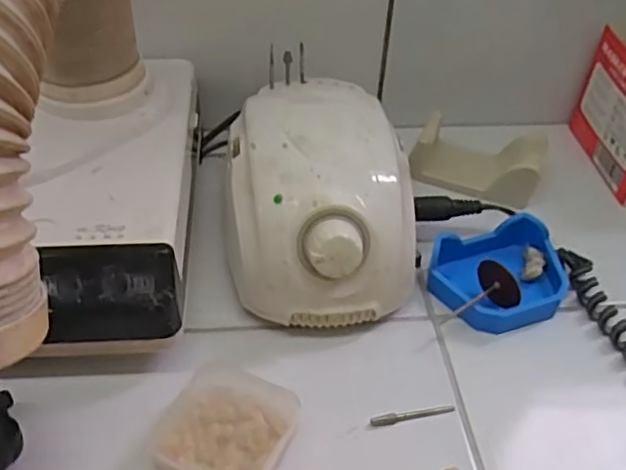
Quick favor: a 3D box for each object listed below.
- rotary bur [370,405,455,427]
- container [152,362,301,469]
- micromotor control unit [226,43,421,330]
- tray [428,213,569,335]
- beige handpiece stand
[{"bbox_3d":[0.050,0.090,0.317,0.043,0.004,0.005,-5,44,-10],"label":"rotary bur"},{"bbox_3d":[-0.041,0.091,0.299,0.059,0.019,0.063,20,45,17],"label":"container"},{"bbox_3d":[0.006,-0.023,0.372,0.105,0.077,0.141,0,44,-4],"label":"micromotor control unit"},{"bbox_3d":[0.112,0.023,0.374,0.079,0.021,0.065,-13,46,-18],"label":"tray"},{"bbox_3d":[0.115,-0.055,0.448,0.086,0.030,0.060,16,44,12],"label":"beige handpiece stand"}]

